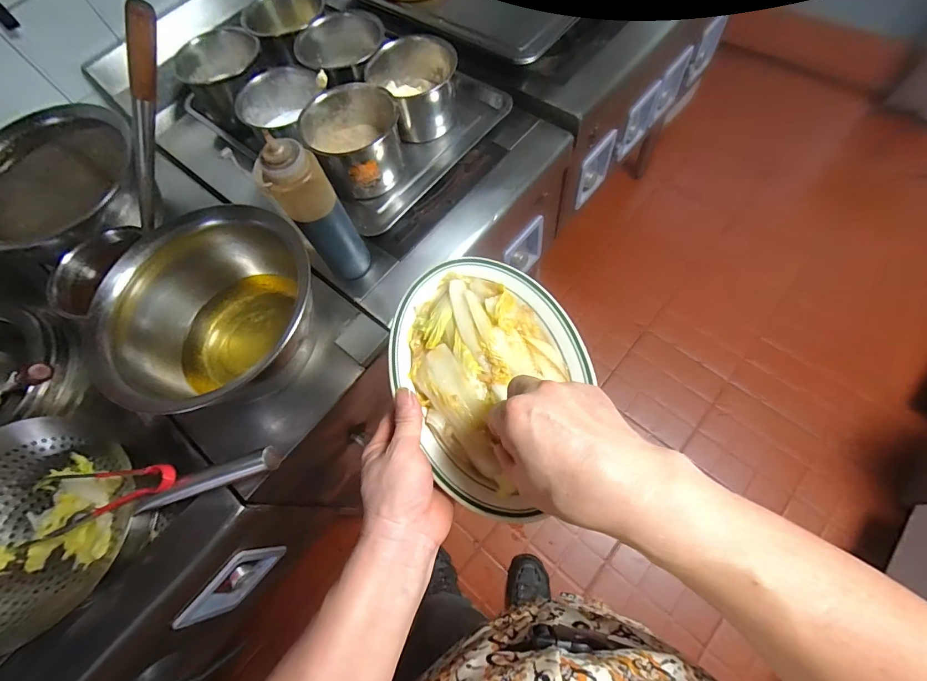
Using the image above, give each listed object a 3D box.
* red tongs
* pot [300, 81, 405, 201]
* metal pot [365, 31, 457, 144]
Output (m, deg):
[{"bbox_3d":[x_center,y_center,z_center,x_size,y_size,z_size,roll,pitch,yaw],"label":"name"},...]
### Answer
[{"bbox_3d":[-0.496,0.208,0.578,0.275,0.042,0.084,-19,72,17],"label":"red tongs"},{"bbox_3d":[-0.177,-0.332,0.711,0.149,0.108,0.151,0,72,0],"label":"pot"},{"bbox_3d":[-0.086,-0.456,0.753,0.128,0.116,0.127,0,72,0],"label":"metal pot"}]

